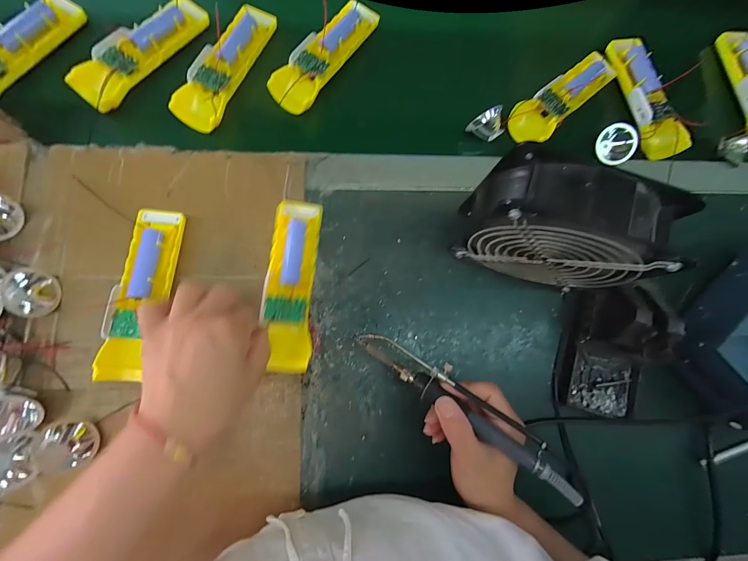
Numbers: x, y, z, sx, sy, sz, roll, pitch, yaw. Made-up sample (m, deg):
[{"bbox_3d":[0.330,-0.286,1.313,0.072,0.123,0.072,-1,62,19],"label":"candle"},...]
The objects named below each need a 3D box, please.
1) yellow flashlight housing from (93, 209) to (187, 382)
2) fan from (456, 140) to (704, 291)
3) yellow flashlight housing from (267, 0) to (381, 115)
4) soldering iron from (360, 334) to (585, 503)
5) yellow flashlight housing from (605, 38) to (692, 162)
[{"bbox_3d":[-0.217,0.011,0.314,0.043,0.022,0.160,13,80,-5],"label":"yellow flashlight housing"},{"bbox_3d":[0.153,-0.041,0.301,0.138,0.155,0.054,20,80,-1],"label":"fan"},{"bbox_3d":[-0.054,-0.253,0.378,0.049,0.018,0.152,38,81,-1],"label":"yellow flashlight housing"},{"bbox_3d":[0.073,0.101,0.285,0.206,0.016,0.032,34,80,20],"label":"soldering iron"},{"bbox_3d":[0.307,-0.211,0.386,0.036,0.027,0.152,-18,83,-7],"label":"yellow flashlight housing"}]

